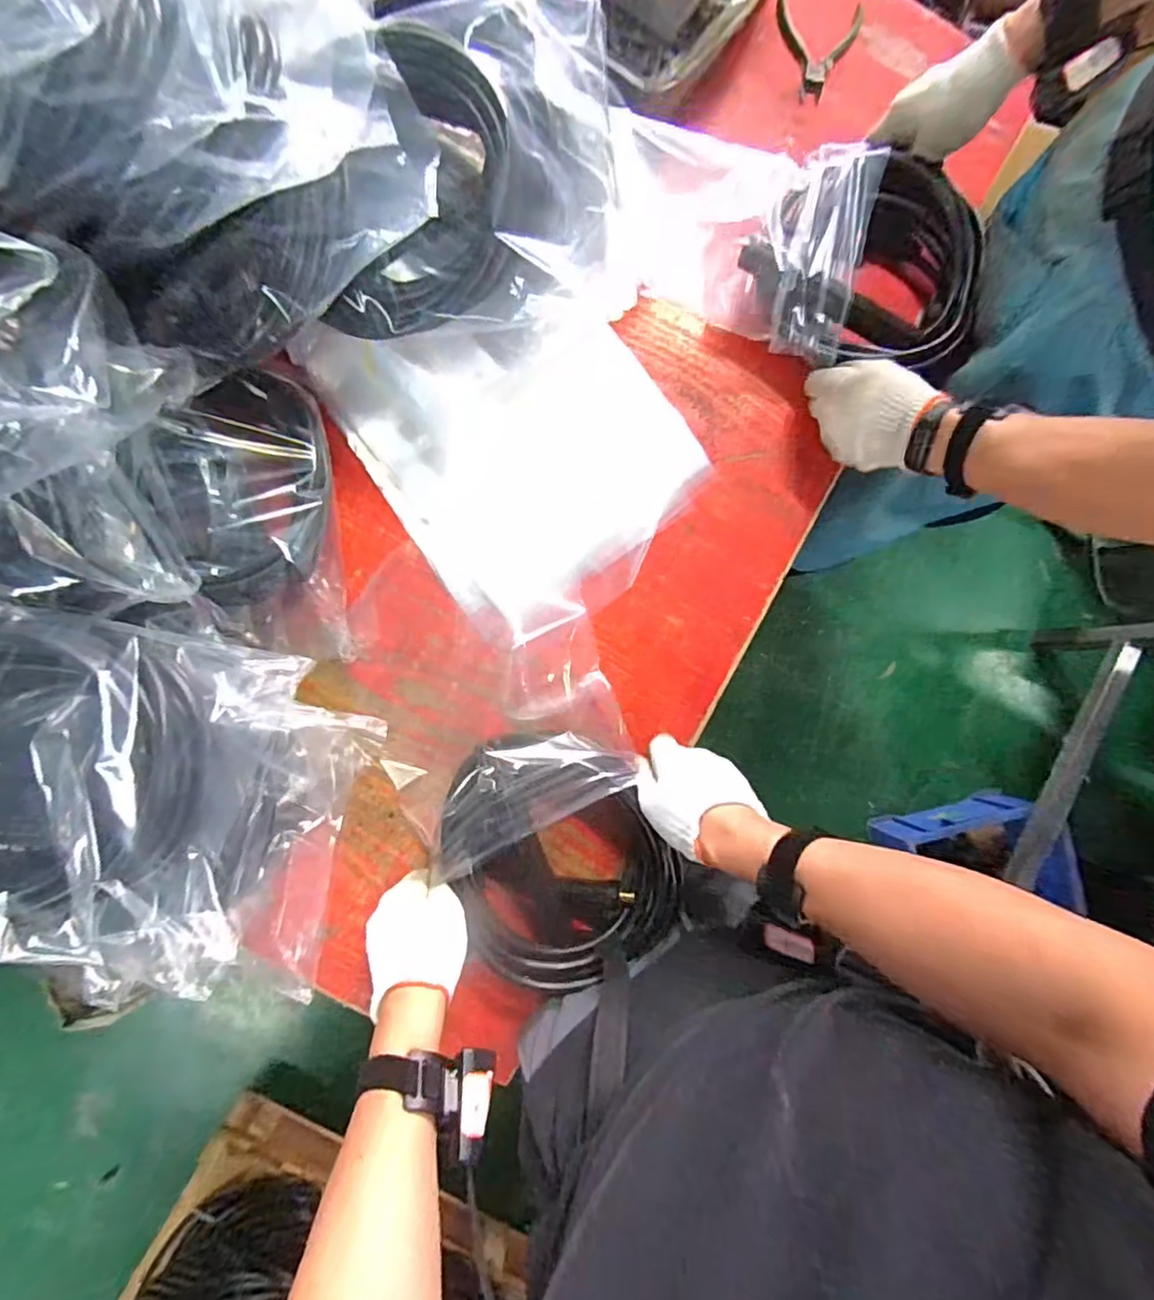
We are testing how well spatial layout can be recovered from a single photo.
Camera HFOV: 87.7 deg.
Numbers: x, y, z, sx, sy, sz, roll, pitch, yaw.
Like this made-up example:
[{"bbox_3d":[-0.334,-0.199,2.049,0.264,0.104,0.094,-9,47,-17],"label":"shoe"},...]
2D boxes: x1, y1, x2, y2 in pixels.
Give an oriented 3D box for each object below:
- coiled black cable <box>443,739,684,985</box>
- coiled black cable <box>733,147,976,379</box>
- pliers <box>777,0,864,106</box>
[{"bbox_3d":[-0.024,0.188,0.573,0.197,0.074,0.223,-29,91,-5],"label":"coiled black cable"},{"bbox_3d":[0.280,-0.371,0.597,0.208,0.080,0.188,-23,90,-5],"label":"coiled black cable"},{"bbox_3d":[0.257,-0.647,0.645,0.092,0.008,0.108,6,88,-4],"label":"pliers"}]

